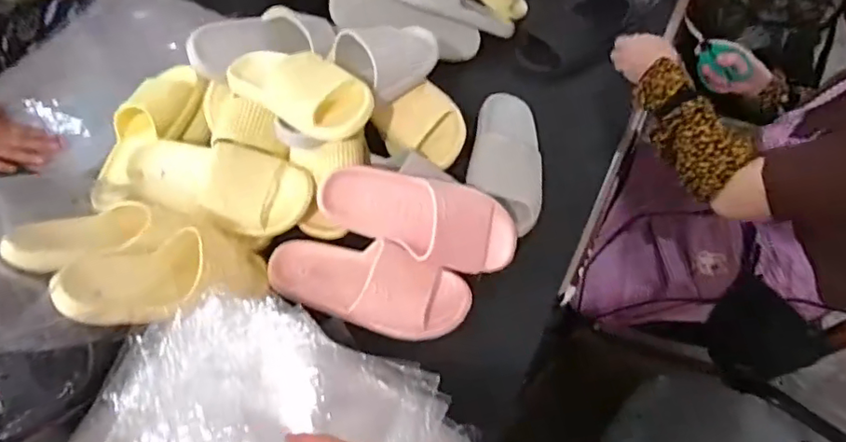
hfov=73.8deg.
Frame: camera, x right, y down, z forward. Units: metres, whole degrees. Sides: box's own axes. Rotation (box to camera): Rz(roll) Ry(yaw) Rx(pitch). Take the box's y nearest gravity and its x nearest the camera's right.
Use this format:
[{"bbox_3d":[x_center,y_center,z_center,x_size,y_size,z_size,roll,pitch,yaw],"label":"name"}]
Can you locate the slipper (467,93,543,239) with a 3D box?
[{"bbox_3d":[0.130,-0.105,0.846,0.111,0.067,0.255,9,55,5],"label":"slipper"}]

